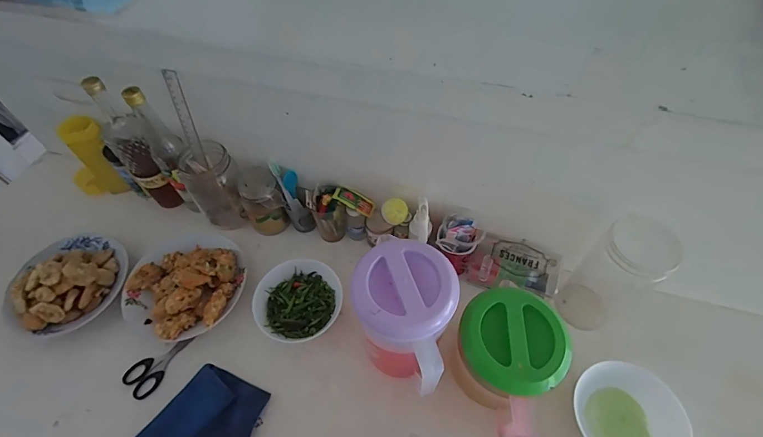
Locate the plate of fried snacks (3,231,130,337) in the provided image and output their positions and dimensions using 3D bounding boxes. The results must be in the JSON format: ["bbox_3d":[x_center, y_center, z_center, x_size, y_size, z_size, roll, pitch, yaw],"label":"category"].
[{"bbox_3d":[-0.553,0.102,0.665,0.185,0.062,0.188,-1,55,2],"label":"plate of fried snacks"}]

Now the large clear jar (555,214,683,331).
[{"bbox_3d":[0.349,0.098,0.587,0.077,0.215,0.078,-20,57,-11],"label":"large clear jar"}]

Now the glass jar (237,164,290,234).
[{"bbox_3d":[-0.229,-0.032,0.724,0.080,0.128,0.073,-1,55,2],"label":"glass jar"}]

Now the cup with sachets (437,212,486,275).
[{"bbox_3d":[0.132,0.045,0.663,0.072,0.100,0.066,-1,55,2],"label":"cup with sachets"}]

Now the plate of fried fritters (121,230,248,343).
[{"bbox_3d":[-0.340,0.102,0.667,0.199,0.054,0.213,-1,55,2],"label":"plate of fried fritters"}]

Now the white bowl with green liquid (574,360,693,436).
[{"bbox_3d":[0.346,0.283,0.551,0.137,0.076,0.131,-1,55,2],"label":"white bowl with green liquid"}]

